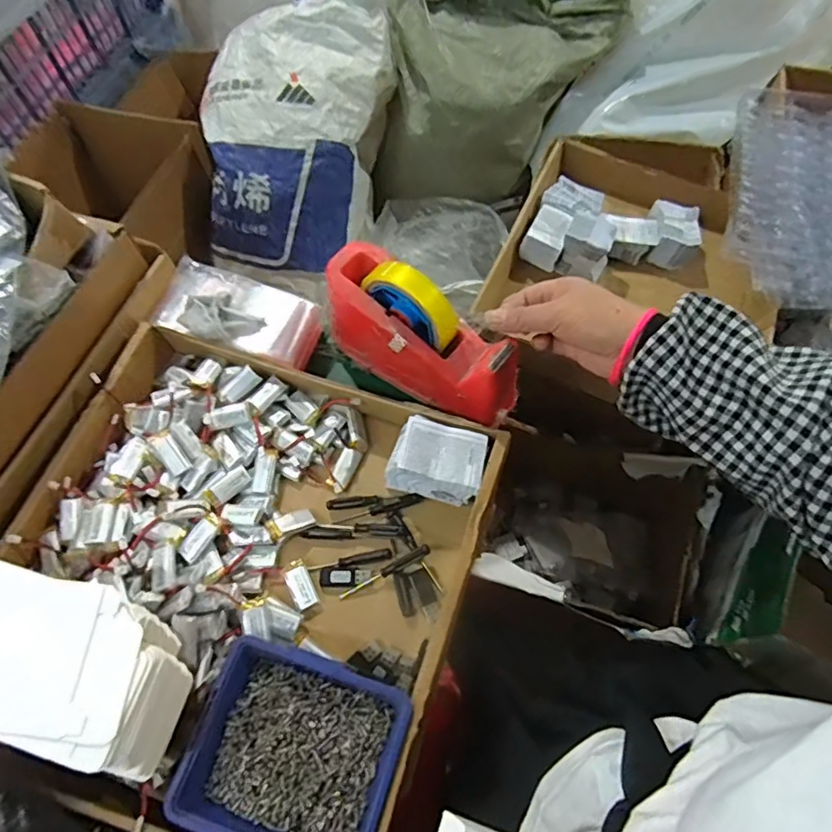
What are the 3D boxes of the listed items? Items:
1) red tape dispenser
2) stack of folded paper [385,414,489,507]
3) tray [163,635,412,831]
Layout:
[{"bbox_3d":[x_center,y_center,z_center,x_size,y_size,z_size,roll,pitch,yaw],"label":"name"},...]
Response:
[{"bbox_3d":[0.004,-0.074,0.518,0.198,0.113,0.063,35,70,17],"label":"red tape dispenser"},{"bbox_3d":[0.020,0.041,0.505,0.081,0.058,0.060,13,66,8],"label":"stack of folded paper"},{"bbox_3d":[-0.086,0.246,0.412,0.141,0.051,0.124,17,66,10],"label":"tray"}]

